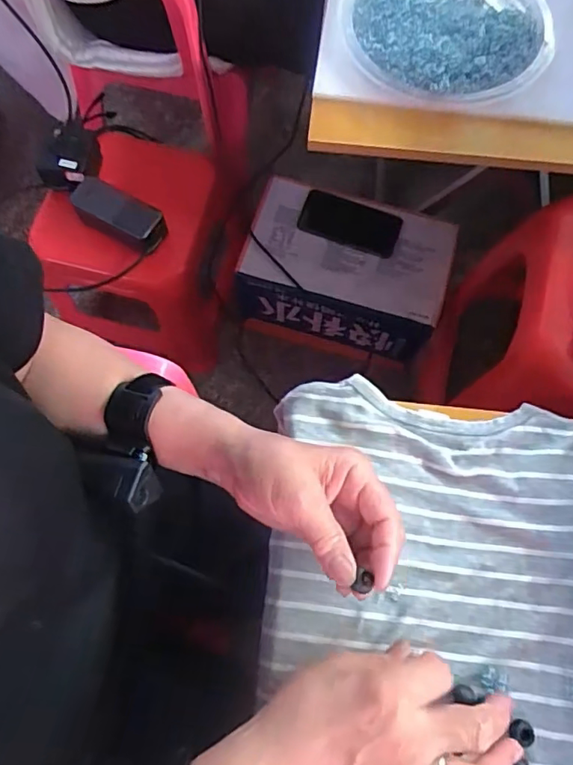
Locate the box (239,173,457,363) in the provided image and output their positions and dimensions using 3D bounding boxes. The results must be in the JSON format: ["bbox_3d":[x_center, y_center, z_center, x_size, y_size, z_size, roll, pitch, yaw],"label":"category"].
[{"bbox_3d":[0.101,-0.192,0.937,0.328,0.152,0.209,16,73,5],"label":"box"}]

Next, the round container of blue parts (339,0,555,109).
[{"bbox_3d":[0.178,-0.399,0.596,0.227,0.039,0.214,0,72,0],"label":"round container of blue parts"}]

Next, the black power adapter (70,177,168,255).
[{"bbox_3d":[-0.232,-0.236,0.751,0.136,0.025,0.057,26,94,-3],"label":"black power adapter"}]

